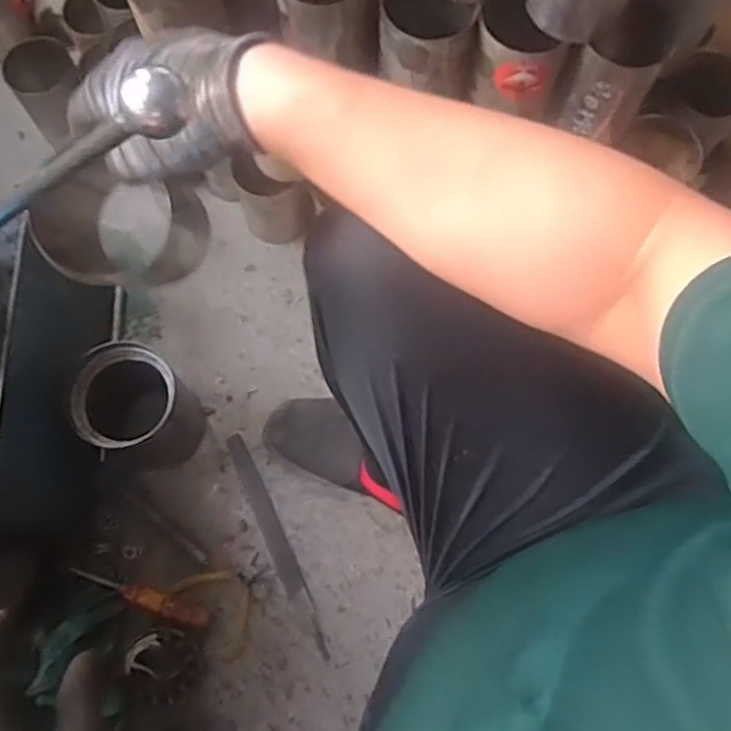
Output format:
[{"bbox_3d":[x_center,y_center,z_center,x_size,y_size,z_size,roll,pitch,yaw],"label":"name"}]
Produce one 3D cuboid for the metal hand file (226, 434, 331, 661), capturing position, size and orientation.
[{"bbox_3d":[-0.111,0.221,0.880,0.025,0.012,0.289,-23,75,-7],"label":"metal hand file"}]

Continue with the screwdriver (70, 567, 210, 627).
[{"bbox_3d":[-0.267,0.274,0.836,0.165,0.023,0.021,24,74,-8],"label":"screwdriver"}]

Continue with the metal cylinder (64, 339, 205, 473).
[{"bbox_3d":[-0.268,0.054,0.844,0.110,0.149,0.118,0,74,0],"label":"metal cylinder"}]

